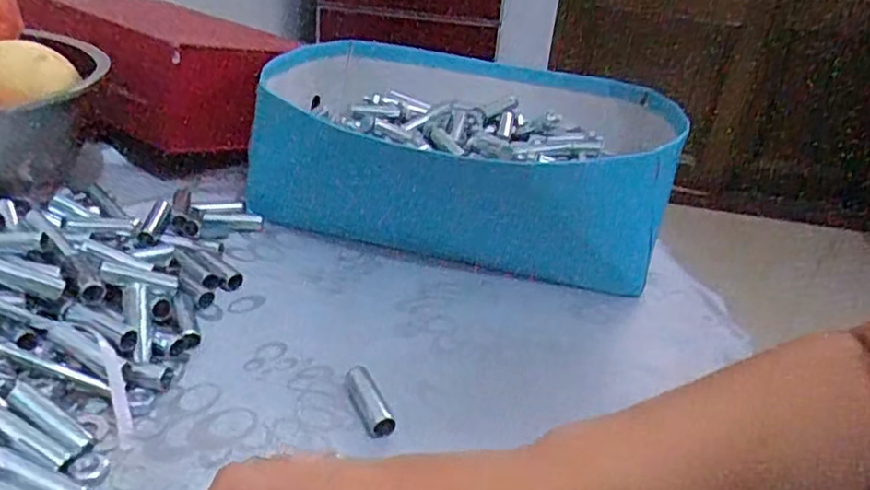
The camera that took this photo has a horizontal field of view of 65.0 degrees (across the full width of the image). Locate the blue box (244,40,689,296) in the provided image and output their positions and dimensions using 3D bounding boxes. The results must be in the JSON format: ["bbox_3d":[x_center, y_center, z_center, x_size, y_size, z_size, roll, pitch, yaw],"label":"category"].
[{"bbox_3d":[0.016,-0.080,0.539,0.296,0.099,0.218,10,27,7],"label":"blue box"}]

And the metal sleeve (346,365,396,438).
[{"bbox_3d":[-0.031,0.073,0.322,0.015,0.010,0.041,-8,30,-26],"label":"metal sleeve"}]

